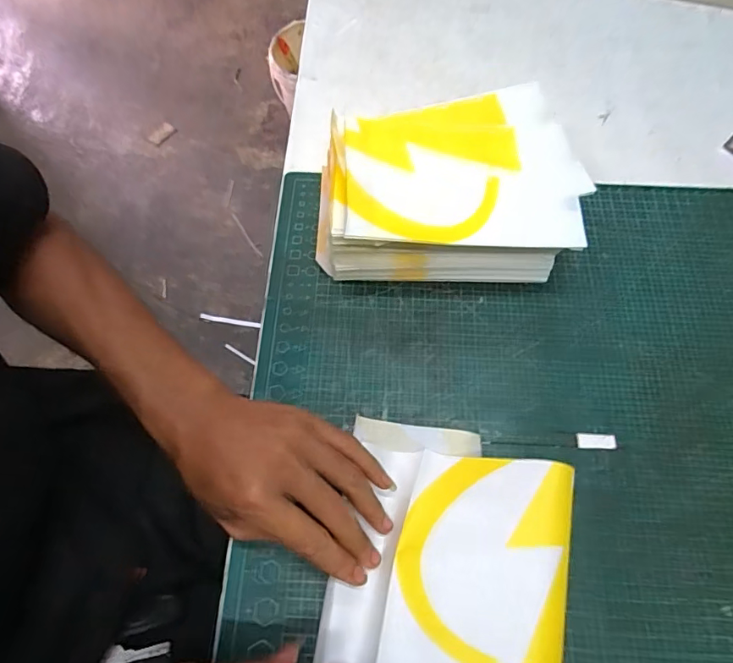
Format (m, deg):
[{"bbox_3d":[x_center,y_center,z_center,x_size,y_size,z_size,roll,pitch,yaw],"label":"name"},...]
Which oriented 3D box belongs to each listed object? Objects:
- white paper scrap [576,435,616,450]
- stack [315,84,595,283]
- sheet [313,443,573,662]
[{"bbox_3d":[0.171,0.082,0.351,0.029,0.004,0.011,2,67,1],"label":"white paper scrap"},{"bbox_3d":[0.062,-0.116,0.392,0.208,0.074,0.146,-3,67,-1],"label":"stack"},{"bbox_3d":[0.044,0.157,0.280,0.125,0.065,0.170,12,68,6],"label":"sheet"}]

